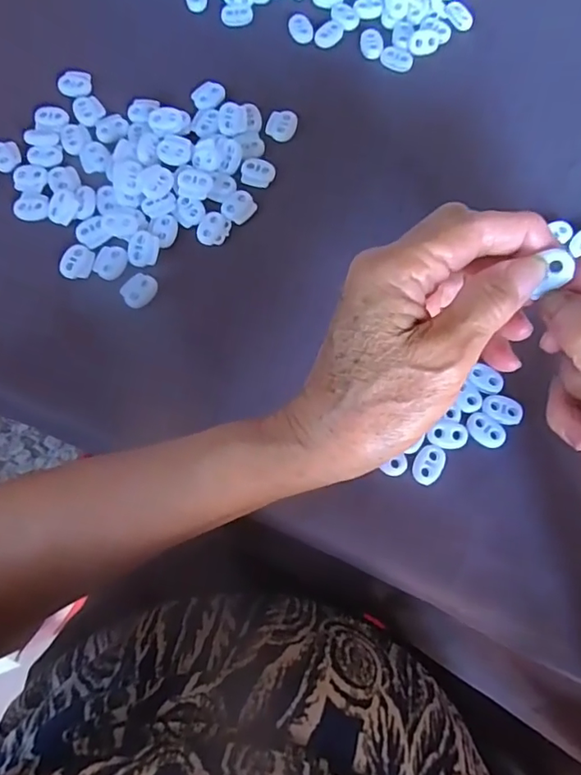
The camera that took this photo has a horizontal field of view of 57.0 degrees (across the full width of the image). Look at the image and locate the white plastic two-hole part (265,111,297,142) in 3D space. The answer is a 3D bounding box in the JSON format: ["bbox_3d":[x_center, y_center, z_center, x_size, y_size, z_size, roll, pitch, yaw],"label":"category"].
[{"bbox_3d":[-0.006,-0.176,0.361,0.019,0.004,0.021,15,76,5],"label":"white plastic two-hole part"}]

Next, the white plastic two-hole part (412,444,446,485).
[{"bbox_3d":[0.077,0.043,0.297,0.014,0.004,0.022,29,77,9],"label":"white plastic two-hole part"}]

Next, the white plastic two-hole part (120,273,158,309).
[{"bbox_3d":[-0.093,-0.059,0.330,0.022,0.007,0.017,-39,78,-9],"label":"white plastic two-hole part"}]

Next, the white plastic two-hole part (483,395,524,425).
[{"bbox_3d":[0.121,0.012,0.303,0.022,0.004,0.015,26,77,8],"label":"white plastic two-hole part"}]

